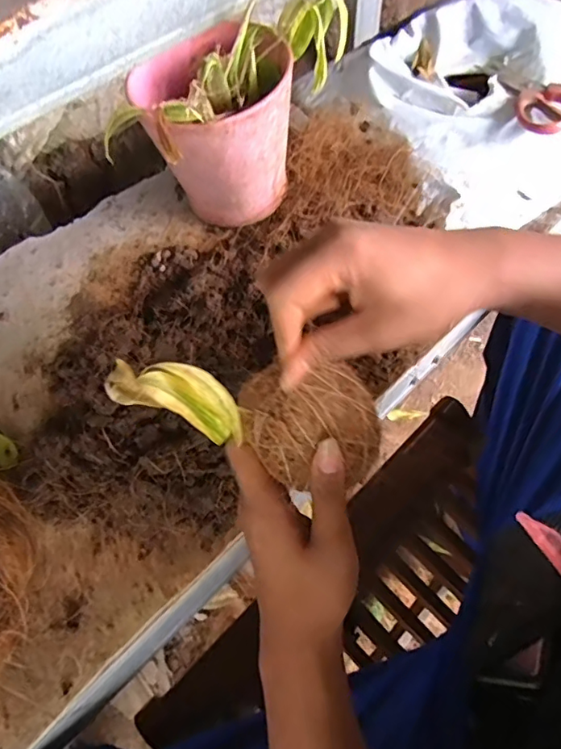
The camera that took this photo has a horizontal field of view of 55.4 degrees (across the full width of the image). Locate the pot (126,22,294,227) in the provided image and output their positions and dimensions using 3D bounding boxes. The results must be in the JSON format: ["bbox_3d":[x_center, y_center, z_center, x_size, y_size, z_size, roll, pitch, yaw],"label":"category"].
[{"bbox_3d":[-0.064,-0.243,0.542,0.139,0.139,0.150,0,61,0],"label":"pot"}]

